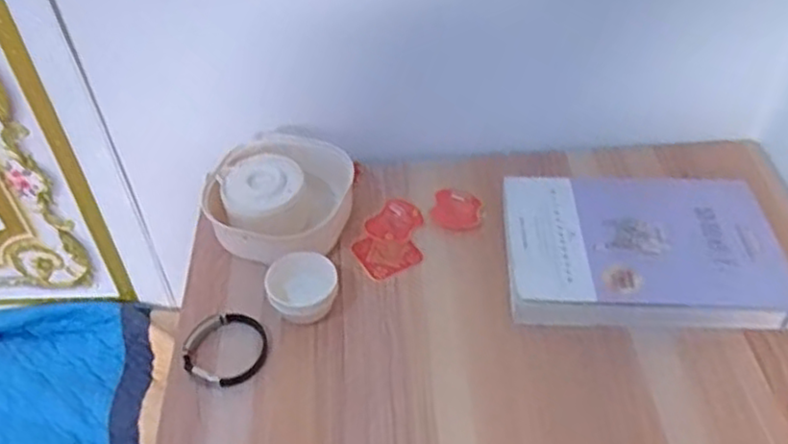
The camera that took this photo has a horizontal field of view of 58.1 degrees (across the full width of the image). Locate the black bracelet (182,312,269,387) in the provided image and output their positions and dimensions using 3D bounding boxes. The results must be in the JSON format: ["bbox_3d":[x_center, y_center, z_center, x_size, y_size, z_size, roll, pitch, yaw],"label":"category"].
[{"bbox_3d":[-0.138,0.104,0.590,0.065,0.014,0.070,-2,45,2],"label":"black bracelet"}]

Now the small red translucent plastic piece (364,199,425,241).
[{"bbox_3d":[0.001,0.000,0.696,0.045,0.004,0.053,28,55,18],"label":"small red translucent plastic piece"}]

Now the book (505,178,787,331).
[{"bbox_3d":[0.222,0.017,0.648,0.233,0.028,0.177,-1,45,3],"label":"book"}]

